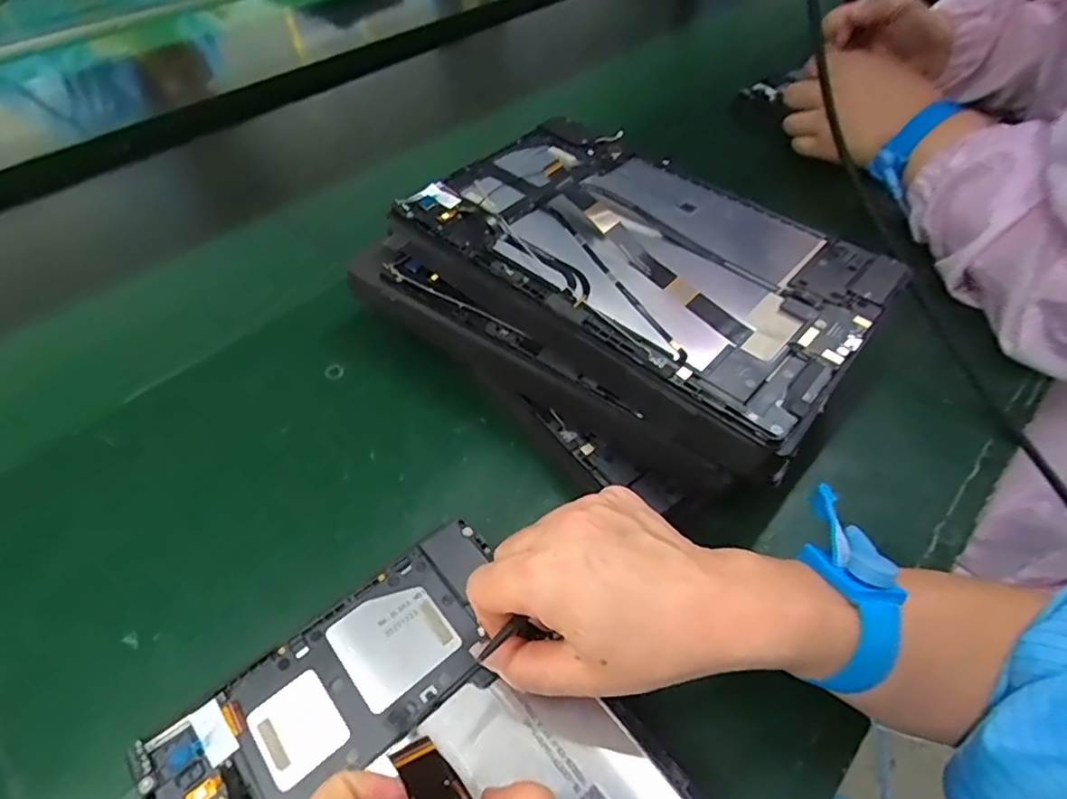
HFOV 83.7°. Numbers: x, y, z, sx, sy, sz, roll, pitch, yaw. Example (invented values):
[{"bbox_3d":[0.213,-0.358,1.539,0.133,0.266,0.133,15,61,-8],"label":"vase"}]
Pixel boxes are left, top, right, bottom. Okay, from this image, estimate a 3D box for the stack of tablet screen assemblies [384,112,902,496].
[{"bbox_3d":[0.056,-0.078,0.326,0.243,0.026,0.150,35,59,25],"label":"stack of tablet screen assemblies"}]

